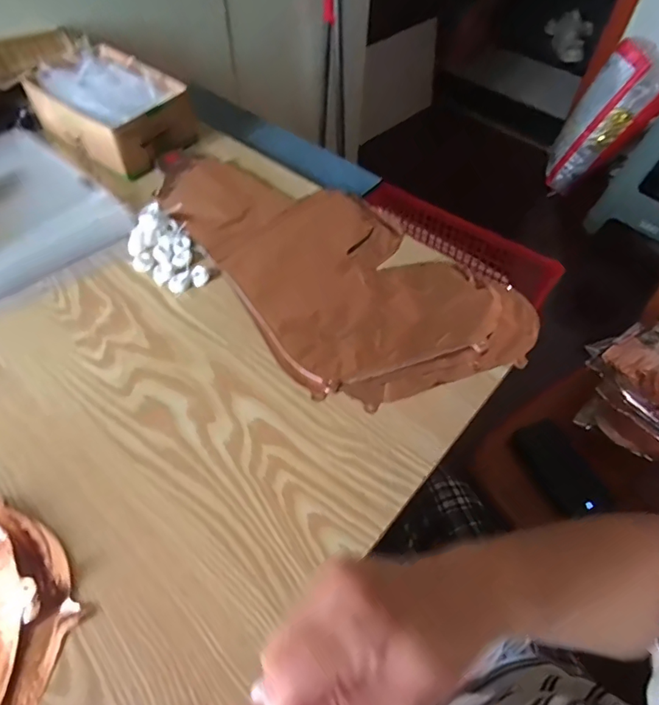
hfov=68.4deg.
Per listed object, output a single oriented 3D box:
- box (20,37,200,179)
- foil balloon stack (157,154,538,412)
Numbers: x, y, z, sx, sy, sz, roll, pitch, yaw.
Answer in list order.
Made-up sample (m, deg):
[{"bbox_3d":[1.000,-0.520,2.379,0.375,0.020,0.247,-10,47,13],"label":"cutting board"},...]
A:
[{"bbox_3d":[-0.280,-0.317,0.633,0.189,0.077,0.130,34,61,21],"label":"box"},{"bbox_3d":[-0.012,-0.101,0.524,0.221,0.008,0.428,-38,64,-24],"label":"foil balloon stack"}]

